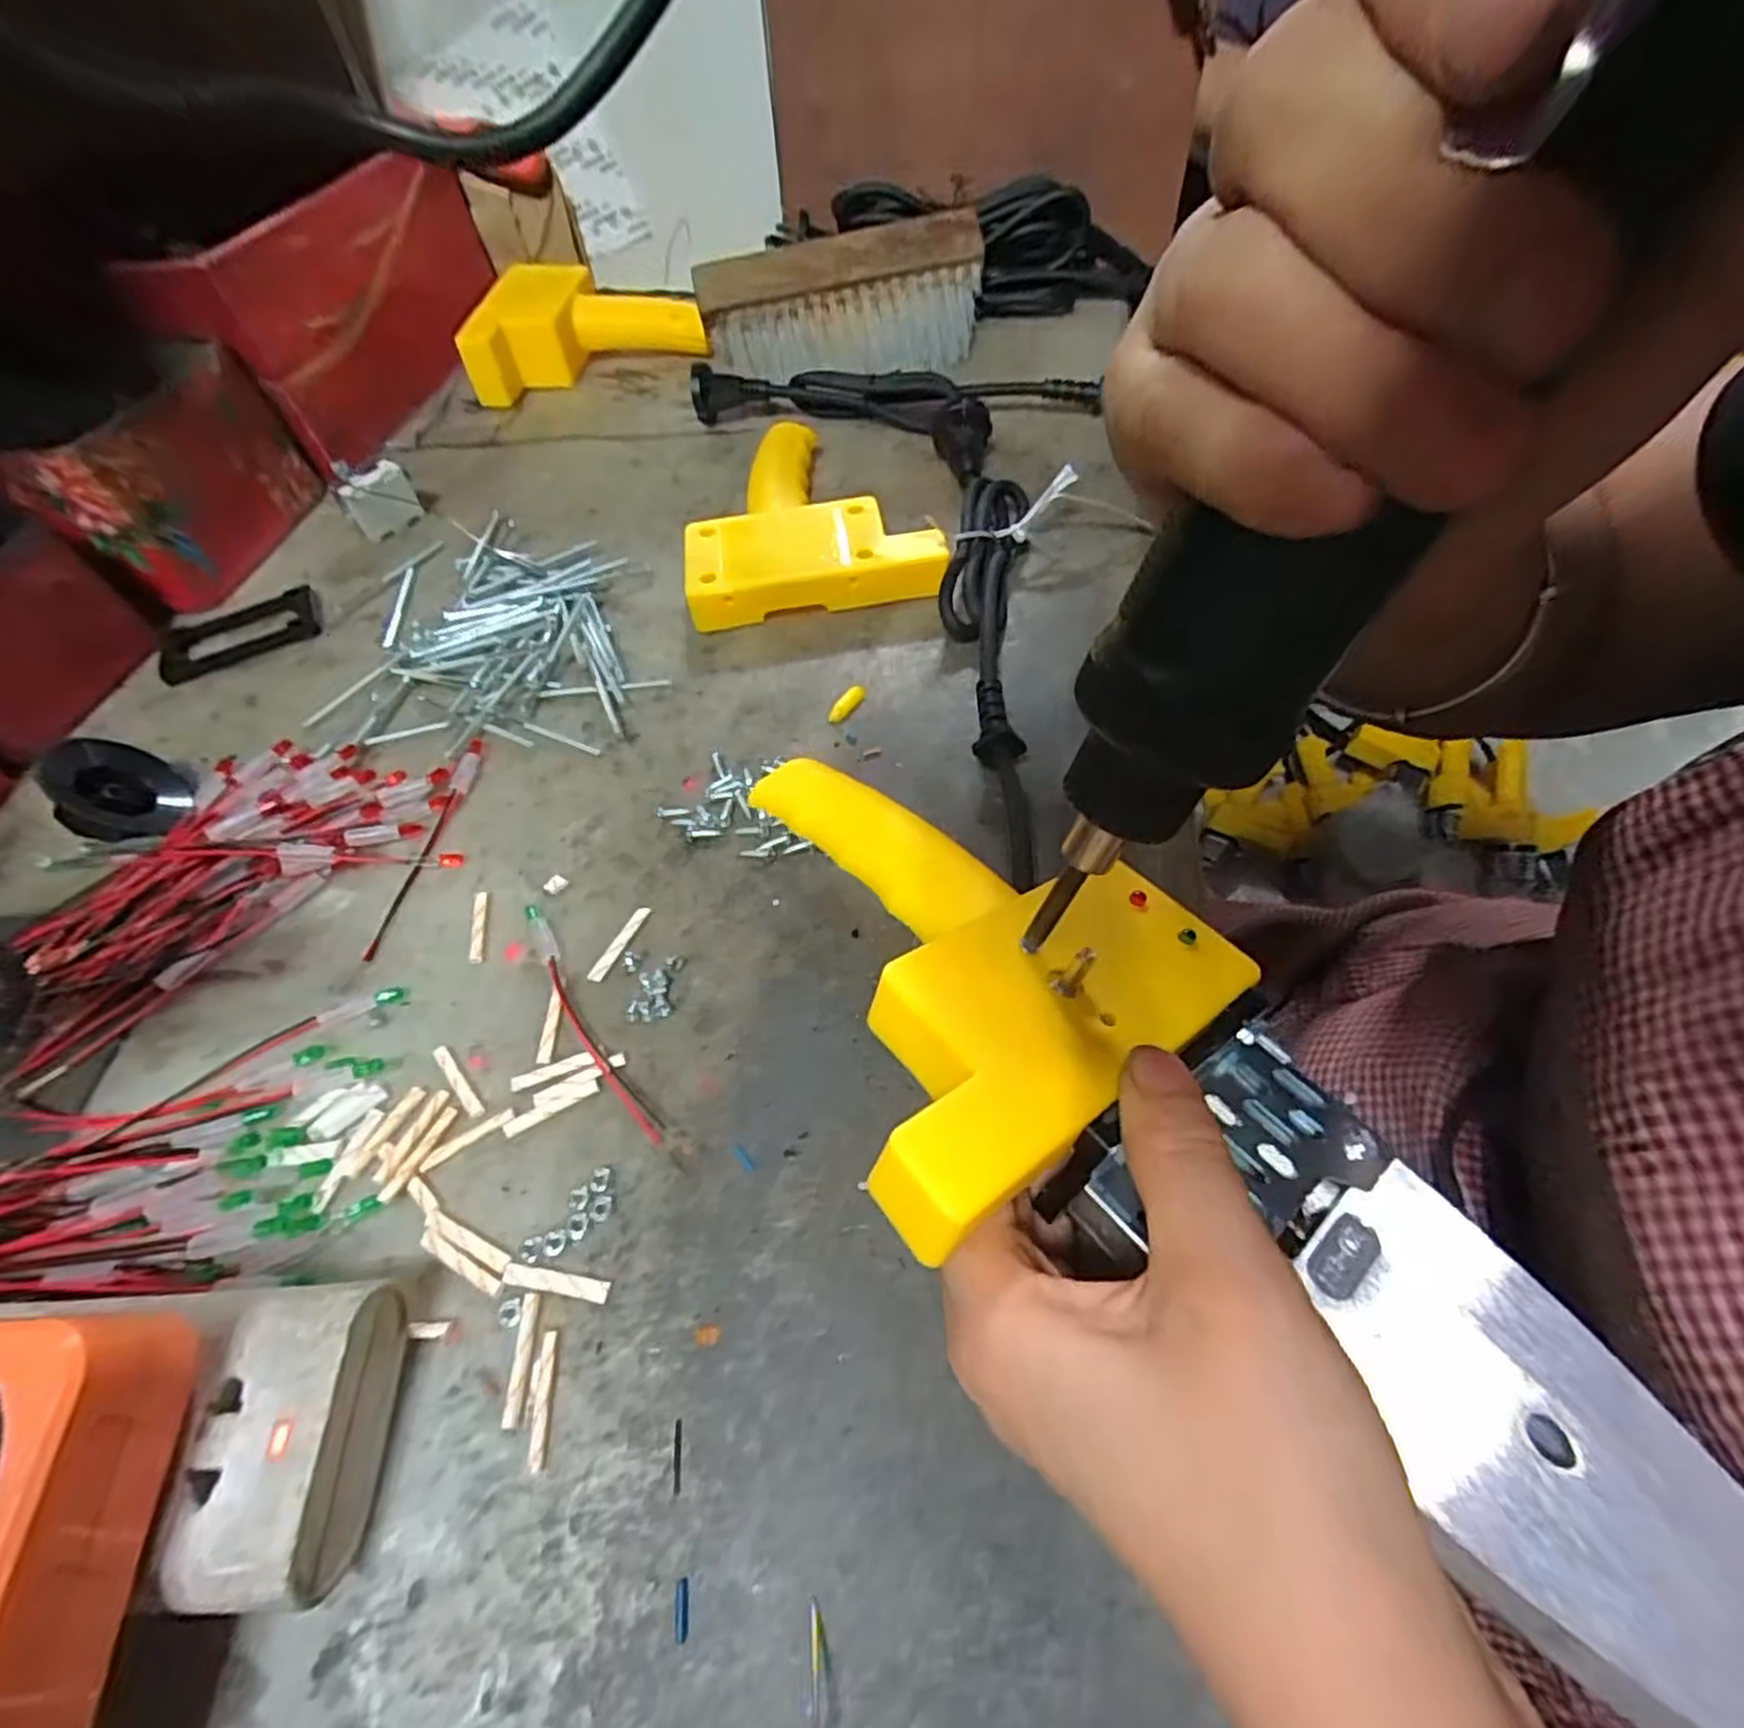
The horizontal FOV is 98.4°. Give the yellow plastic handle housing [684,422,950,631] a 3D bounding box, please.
[{"bbox_3d":[-0.036,-0.189,0.401,0.120,0.027,0.148,-9,55,-2],"label":"yellow plastic handle housing"}]

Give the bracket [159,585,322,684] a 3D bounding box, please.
[{"bbox_3d":[-0.331,-0.122,0.396,0.074,0.008,0.048,-25,57,-13],"label":"bracket"}]

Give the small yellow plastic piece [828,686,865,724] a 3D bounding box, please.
[{"bbox_3d":[-0.011,-0.071,0.332,0.009,0.004,0.021,32,64,23],"label":"small yellow plastic piece"}]

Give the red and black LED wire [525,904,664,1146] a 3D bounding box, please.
[{"bbox_3d":[-0.099,0.052,0.257,0.009,0.005,0.105,-32,59,-17],"label":"red and black LED wire"}]

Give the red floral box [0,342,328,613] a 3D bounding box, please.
[{"bbox_3d":[-0.384,-0.212,0.414,0.063,0.083,0.128,7,56,9],"label":"red floral box"}]

